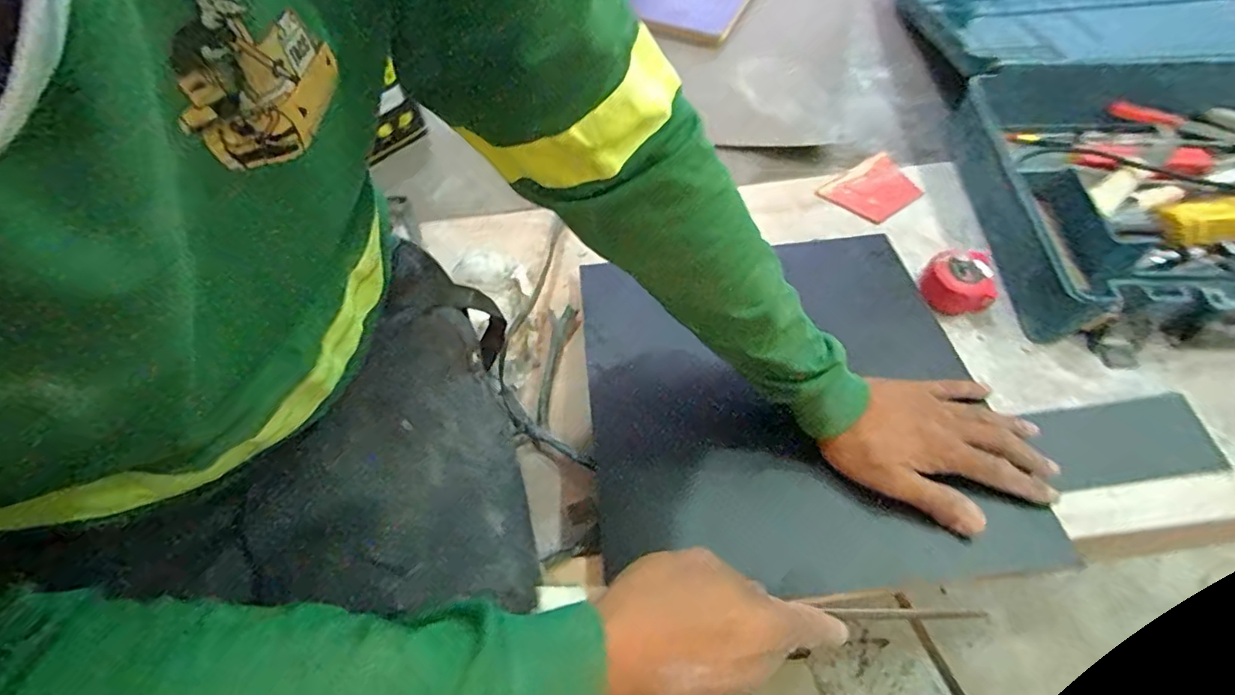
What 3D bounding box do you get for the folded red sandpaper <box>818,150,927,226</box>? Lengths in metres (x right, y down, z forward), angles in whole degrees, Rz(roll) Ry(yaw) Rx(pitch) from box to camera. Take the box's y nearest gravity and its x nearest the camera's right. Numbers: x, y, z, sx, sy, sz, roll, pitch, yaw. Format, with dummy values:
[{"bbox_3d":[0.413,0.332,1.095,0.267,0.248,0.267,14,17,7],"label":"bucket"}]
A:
[{"bbox_3d":[0.320,-0.196,0.716,0.111,0.013,0.087,-30,62,-15],"label":"folded red sandpaper"}]

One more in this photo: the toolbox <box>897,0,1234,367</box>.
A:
[{"bbox_3d":[0.692,-0.307,0.735,0.523,0.088,0.687,0,59,3],"label":"toolbox"}]

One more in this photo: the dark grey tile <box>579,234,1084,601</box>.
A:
[{"bbox_3d":[0.152,0.037,0.537,0.349,0.012,0.361,-7,51,-2],"label":"dark grey tile"}]

